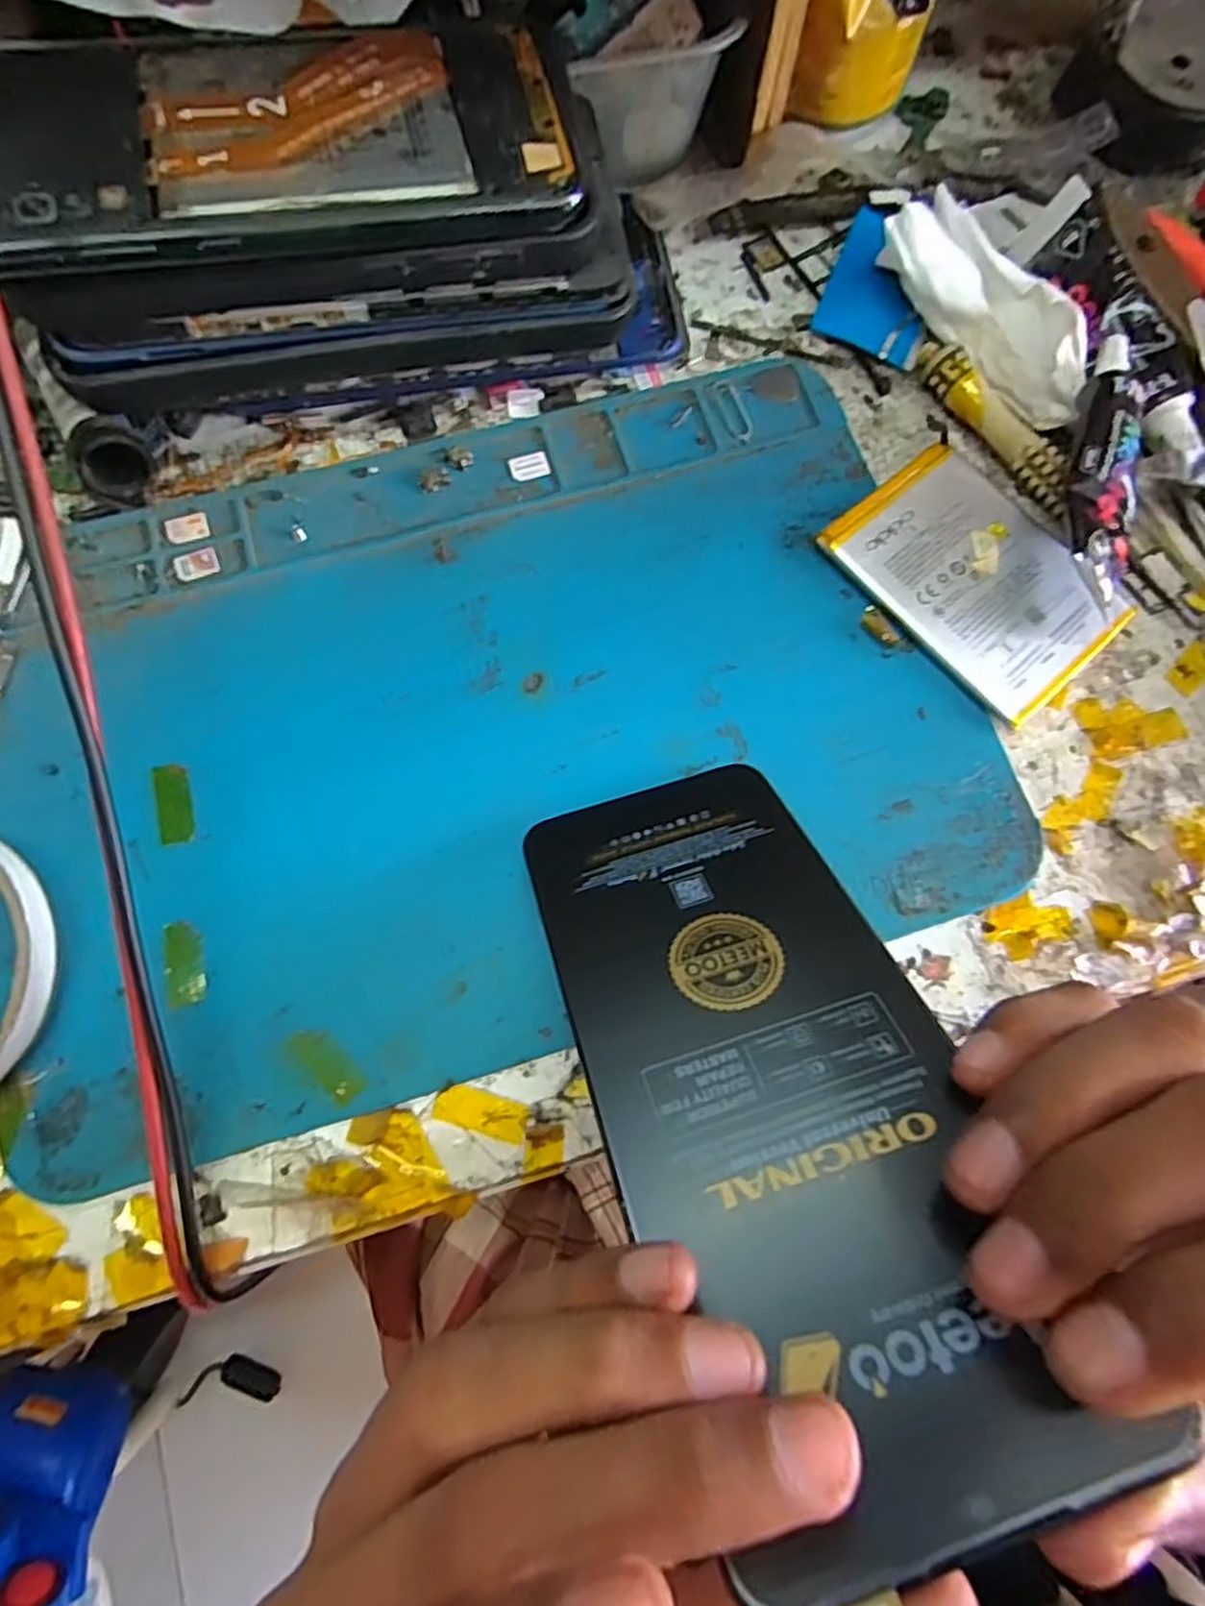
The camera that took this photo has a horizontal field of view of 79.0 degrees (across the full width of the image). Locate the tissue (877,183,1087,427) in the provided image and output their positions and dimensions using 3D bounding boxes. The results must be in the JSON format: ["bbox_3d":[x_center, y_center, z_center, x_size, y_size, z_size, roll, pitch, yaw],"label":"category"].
[{"bbox_3d":[0.134,-0.169,0.252,0.037,0.023,0.086,-38,80,-10],"label":"tissue"}]

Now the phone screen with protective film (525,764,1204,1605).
[{"bbox_3d":[0.034,0.048,0.155,0.075,0.004,0.156,-17,43,-6],"label":"phone screen with protective film"}]

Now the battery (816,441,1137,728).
[{"bbox_3d":[0.122,-0.074,0.237,0.065,0.006,0.085,-41,81,-11],"label":"battery"}]

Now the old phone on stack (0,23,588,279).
[{"bbox_3d":[-0.084,-0.172,0.192,0.149,0.015,0.070,-12,77,-5],"label":"old phone on stack"}]

